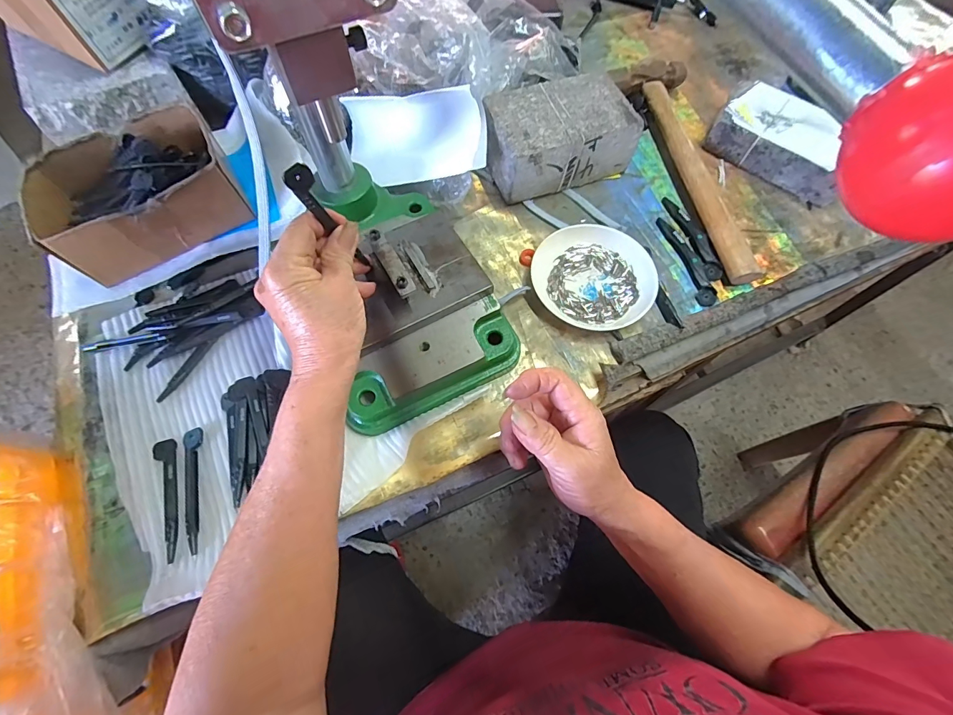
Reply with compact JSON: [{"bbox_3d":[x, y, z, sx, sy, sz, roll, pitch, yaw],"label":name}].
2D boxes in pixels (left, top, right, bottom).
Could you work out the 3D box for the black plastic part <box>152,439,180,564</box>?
[{"bbox_3d":[-0.242,0.109,0.329,0.016,0.006,0.098,-24,68,-11],"label":"black plastic part"}]

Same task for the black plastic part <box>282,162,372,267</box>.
[{"bbox_3d":[-0.098,-0.092,0.287,0.016,0.098,0.008,-39,70,-5],"label":"black plastic part"}]

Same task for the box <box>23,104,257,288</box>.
[{"bbox_3d":[-0.331,-0.164,0.411,0.167,0.064,0.131,-26,68,-12],"label":"box"}]

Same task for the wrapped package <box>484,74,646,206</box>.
[{"bbox_3d":[0.086,-0.242,0.462,0.149,0.067,0.097,-18,67,-9],"label":"wrapped package"}]

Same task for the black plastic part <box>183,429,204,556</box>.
[{"bbox_3d":[-0.225,0.103,0.330,0.015,0.008,0.098,-15,66,-8],"label":"black plastic part"}]

